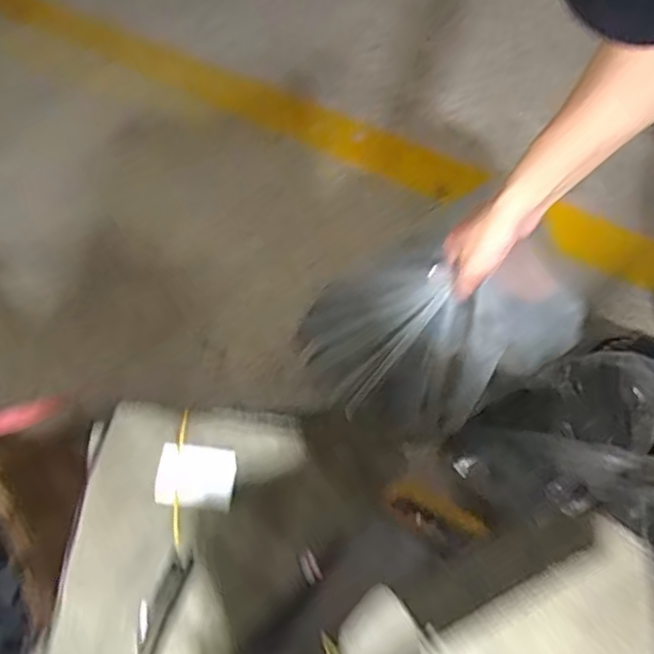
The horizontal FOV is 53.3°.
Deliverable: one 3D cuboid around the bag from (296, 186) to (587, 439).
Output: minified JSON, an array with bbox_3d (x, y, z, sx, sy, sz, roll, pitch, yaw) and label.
[{"bbox_3d":[0.143,-0.035,0.882,0.336,0.274,0.282,-34,71,-11],"label":"bag"}]

